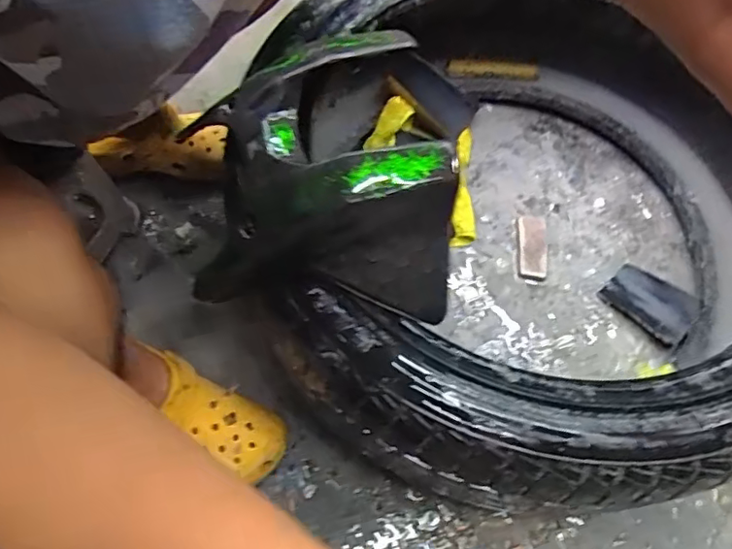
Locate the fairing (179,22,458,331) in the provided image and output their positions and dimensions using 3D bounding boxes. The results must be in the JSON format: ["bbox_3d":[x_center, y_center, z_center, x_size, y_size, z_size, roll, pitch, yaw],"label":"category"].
[{"bbox_3d":[-0.042,-0.090,0.498,0.214,0.109,0.231,-1,64,-3],"label":"fairing"}]

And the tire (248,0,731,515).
[{"bbox_3d":[0.198,-0.087,0.676,0.643,0.256,0.673,37,68,15],"label":"tire"}]

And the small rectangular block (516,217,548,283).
[{"bbox_3d":[0.230,-0.038,0.790,0.043,0.013,0.104,7,64,1],"label":"small rectangular block"}]

